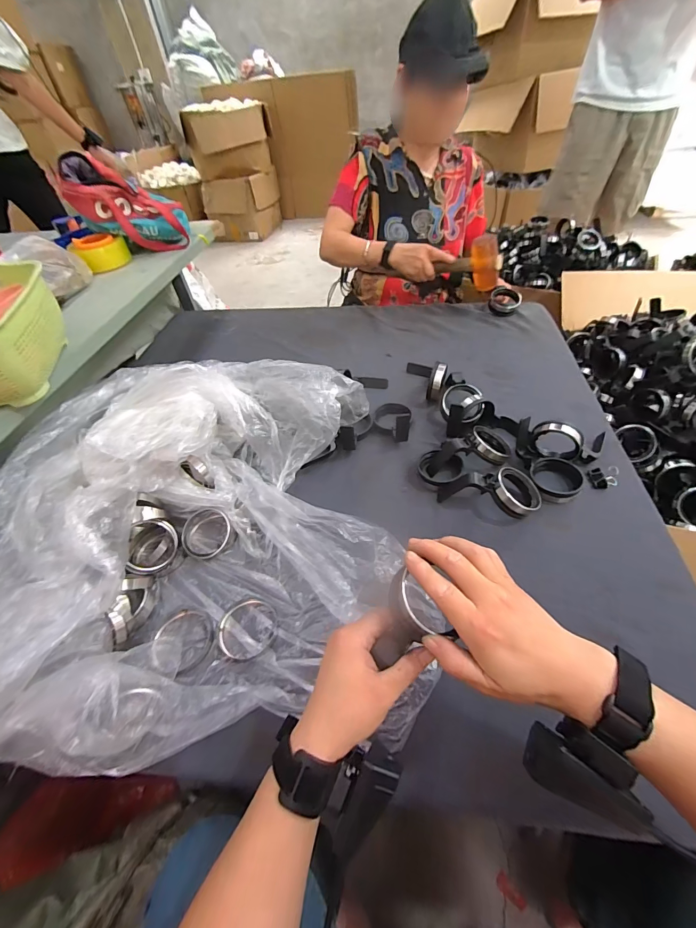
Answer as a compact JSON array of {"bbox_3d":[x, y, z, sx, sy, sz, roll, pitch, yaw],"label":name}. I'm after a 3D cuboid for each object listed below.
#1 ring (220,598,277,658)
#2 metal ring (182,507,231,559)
[{"bbox_3d":[-0.122,0.201,0.449,0.069,0.007,0.071,-3,49,3],"label":"ring"},{"bbox_3d":[-0.207,0.103,0.530,0.074,0.020,0.065,15,67,22],"label":"metal ring"}]

